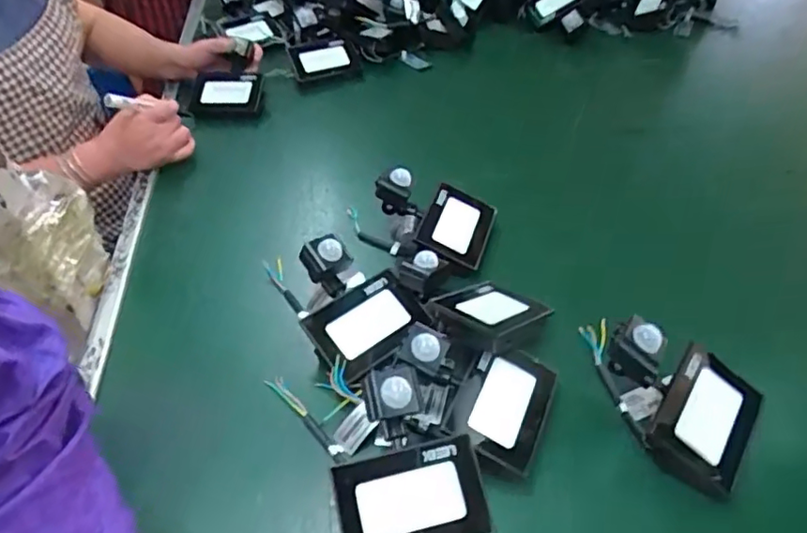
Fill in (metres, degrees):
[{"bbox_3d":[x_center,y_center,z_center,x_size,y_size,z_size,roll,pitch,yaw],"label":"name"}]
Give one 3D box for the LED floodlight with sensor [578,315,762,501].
[{"bbox_3d":[0.206,0.089,0.487,0.148,0.082,0.096,27,52,28],"label":"LED floodlight with sensor"}]

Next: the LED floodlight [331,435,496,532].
[{"bbox_3d":[0.006,0.177,0.449,0.106,0.032,0.073,-14,69,-7],"label":"LED floodlight"}]

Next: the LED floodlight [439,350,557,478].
[{"bbox_3d":[0.082,0.112,0.497,0.074,0.031,0.105,26,47,7],"label":"LED floodlight"}]

